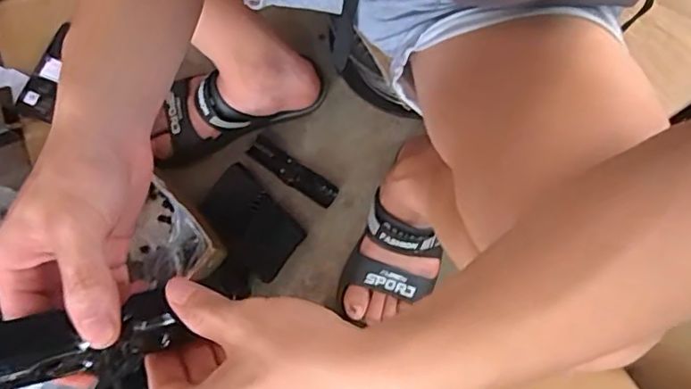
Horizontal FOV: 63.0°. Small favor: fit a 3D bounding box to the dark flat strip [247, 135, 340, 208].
[{"bbox_3d":[-0.069,-0.030,0.735,0.128,0.014,0.033,34,81,8],"label":"dark flat strip"}]

